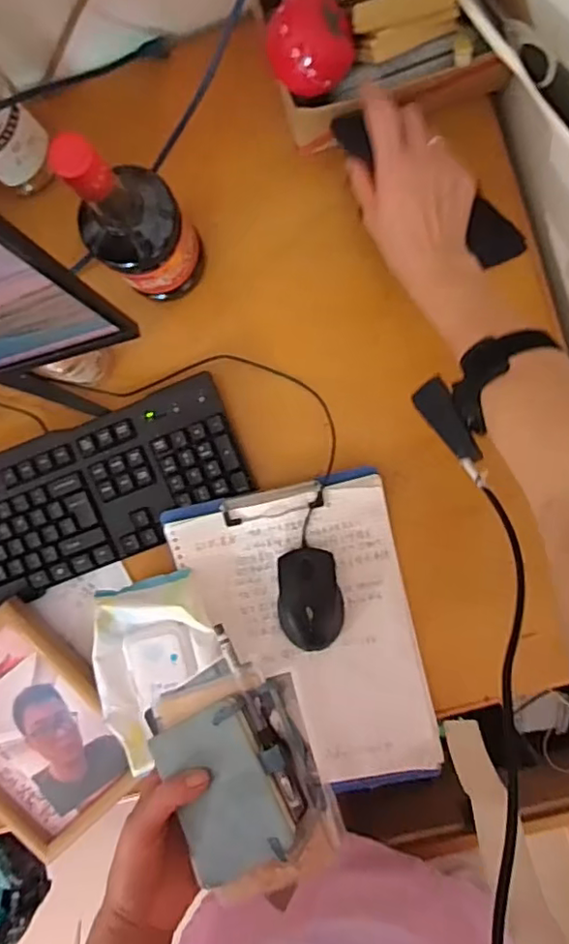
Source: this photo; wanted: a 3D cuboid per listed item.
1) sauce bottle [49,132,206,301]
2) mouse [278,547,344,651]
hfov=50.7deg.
[{"bbox_3d":[-0.126,-0.208,0.507,0.079,0.257,0.074,0,92,3],"label":"sauce bottle"},{"bbox_3d":[0.025,0.125,0.586,0.060,0.038,0.098,-6,92,3],"label":"mouse"}]

